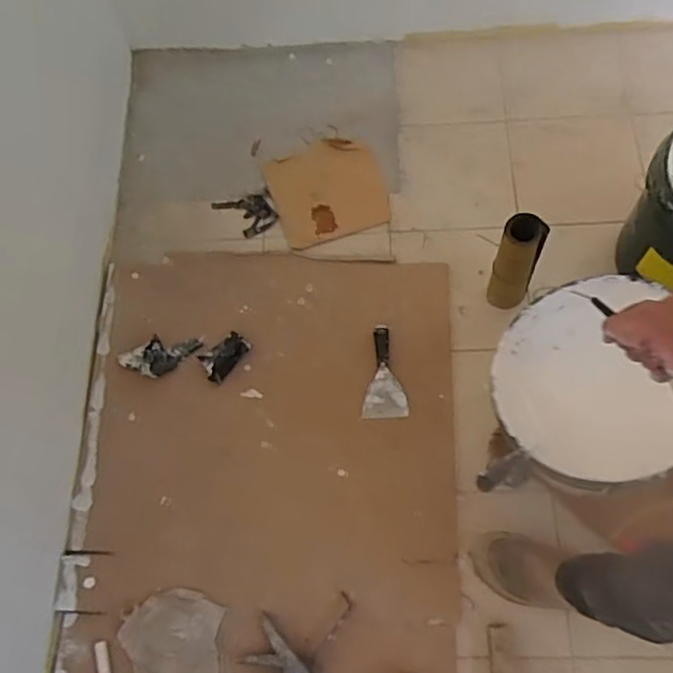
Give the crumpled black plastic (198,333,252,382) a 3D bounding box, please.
[{"bbox_3d":[-0.250,0.044,1.450,0.116,0.033,0.066,-41,74,-12],"label":"crumpled black plastic"}]

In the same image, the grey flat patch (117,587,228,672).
[{"bbox_3d":[-0.323,0.586,1.264,0.198,0.009,0.166,0,67,9],"label":"grey flat patch"}]

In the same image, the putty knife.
[{"bbox_3d":[0.107,0.075,1.430,0.095,0.016,0.207,-1,70,1],"label":"putty knife"}]

